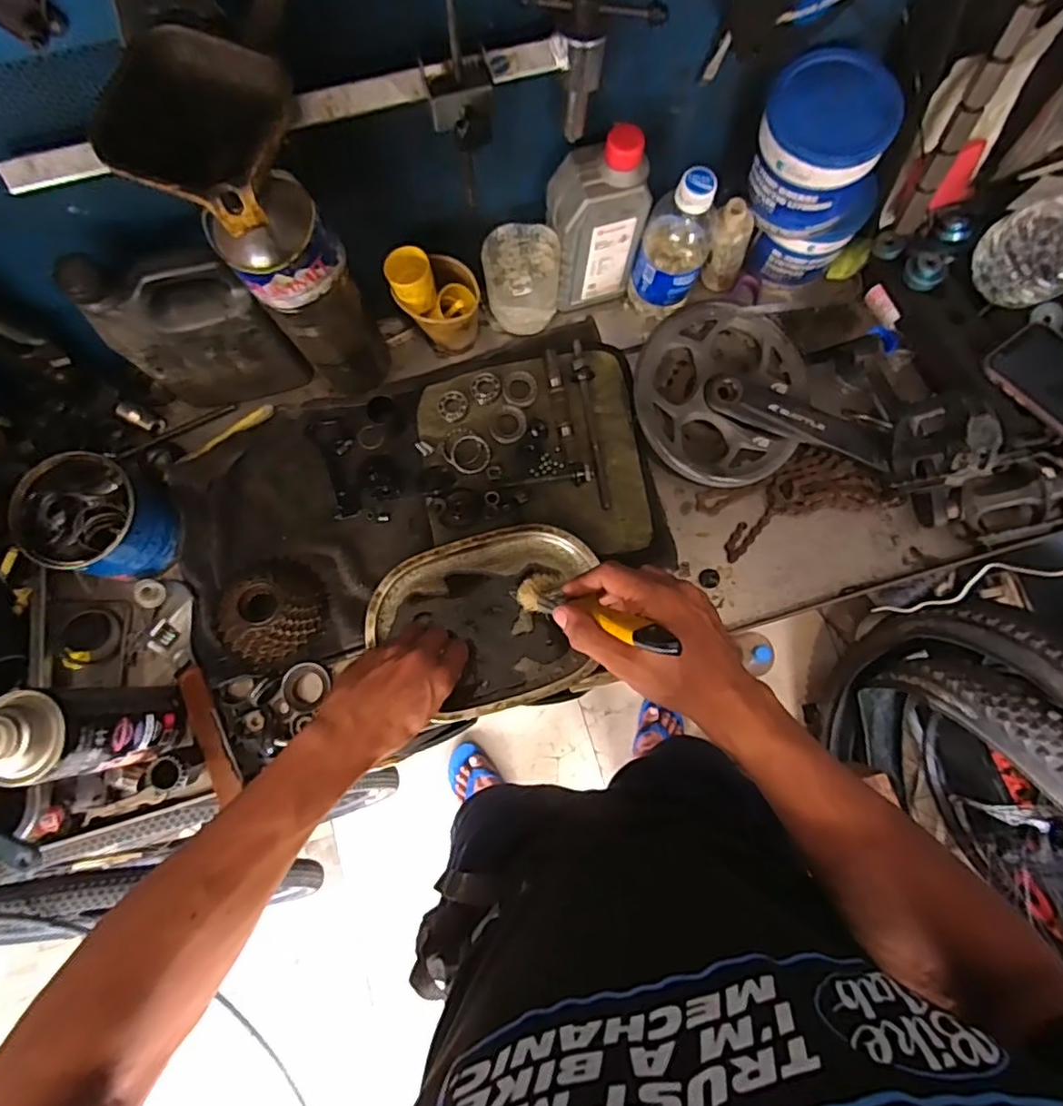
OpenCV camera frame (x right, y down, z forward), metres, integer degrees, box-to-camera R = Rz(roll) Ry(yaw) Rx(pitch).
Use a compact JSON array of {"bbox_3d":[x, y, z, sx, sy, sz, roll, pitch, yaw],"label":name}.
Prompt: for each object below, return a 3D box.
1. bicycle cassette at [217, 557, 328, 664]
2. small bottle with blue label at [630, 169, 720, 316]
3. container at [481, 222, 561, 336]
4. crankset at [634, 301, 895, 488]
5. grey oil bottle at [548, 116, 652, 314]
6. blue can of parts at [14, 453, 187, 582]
[{"bbox_3d":[-0.246,0.050,0.567,0.097,0.026,0.098,0,78,1],"label":"bicycle cassette"},{"bbox_3d":[0.133,-0.287,0.559,0.066,0.134,0.062,7,78,2],"label":"small bottle with blue label"},{"bbox_3d":[-0.006,-0.260,0.590,0.065,0.085,0.064,0,78,1],"label":"container"},{"bbox_3d":[0.219,-0.154,0.593,0.235,0.052,0.166,-6,78,-1],"label":"crankset"},{"bbox_3d":[0.058,-0.299,0.552,0.079,0.169,0.049,-12,78,-2],"label":"grey oil bottle"},{"bbox_3d":[-0.389,-0.030,0.553,0.094,0.089,0.098,0,78,1],"label":"blue can of parts"}]

